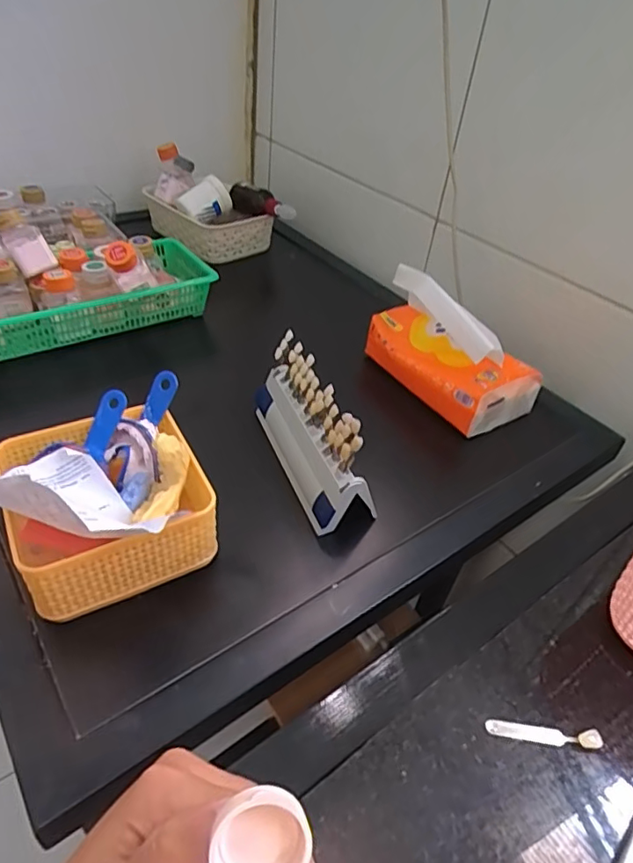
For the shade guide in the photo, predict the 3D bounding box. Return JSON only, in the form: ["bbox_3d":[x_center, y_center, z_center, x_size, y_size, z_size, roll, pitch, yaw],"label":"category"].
[{"bbox_3d":[-0.010,-0.003,0.483,0.051,0.087,0.180,-14,45,-23],"label":"shade guide"}]

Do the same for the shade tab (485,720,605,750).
[{"bbox_3d":[0.116,0.154,0.278,0.058,0.004,0.009,7,41,0],"label":"shade tab"}]

